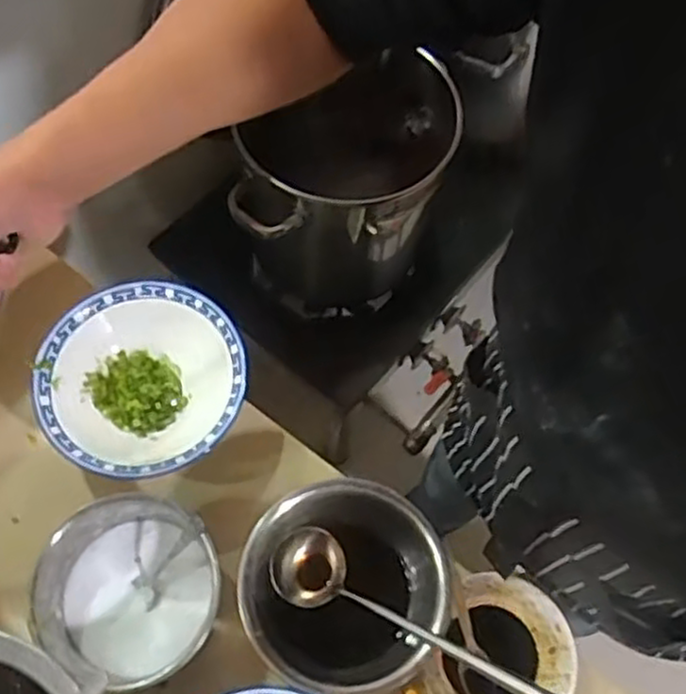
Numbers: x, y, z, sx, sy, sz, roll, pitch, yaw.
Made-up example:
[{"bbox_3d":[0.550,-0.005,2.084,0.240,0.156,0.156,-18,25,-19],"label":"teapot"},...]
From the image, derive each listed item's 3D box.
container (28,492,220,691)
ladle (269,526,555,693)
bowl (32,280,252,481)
[{"bbox_3d":[-0.180,0.209,0.640,0.144,0.074,0.147,1,65,-2],"label":"container"},{"bbox_3d":[0.045,0.223,0.613,0.259,0.052,0.070,15,60,42],"label":"ladle"},{"bbox_3d":[-0.191,0.036,0.724,0.187,0.055,0.188,1,65,-2],"label":"bowl"}]

